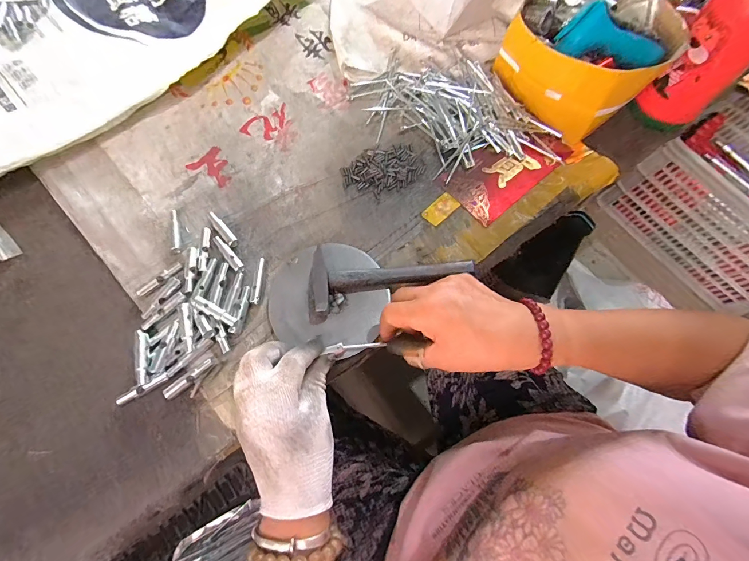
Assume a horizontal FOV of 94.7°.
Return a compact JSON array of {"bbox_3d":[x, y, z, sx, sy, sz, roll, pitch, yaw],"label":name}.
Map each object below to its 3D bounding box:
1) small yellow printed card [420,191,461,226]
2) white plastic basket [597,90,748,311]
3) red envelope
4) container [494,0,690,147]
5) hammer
[{"bbox_3d":[0.080,-0.087,0.416,0.044,0.004,0.026,-40,77,-12],"label":"small yellow printed card"},{"bbox_3d":[1.007,-0.205,0.906,0.380,0.264,0.550,-33,77,-11],"label":"white plastic basket"},{"bbox_3d":[0.167,-0.144,0.433,0.162,0.006,0.081,-39,77,-12],"label":"red envelope"},{"bbox_3d":[0.255,-0.282,0.426,0.147,0.091,0.168,-38,77,-11],"label":"container"},{"bbox_3d":[0.013,-0.013,0.373,0.179,0.032,0.072,-14,73,-5],"label":"hammer"}]

